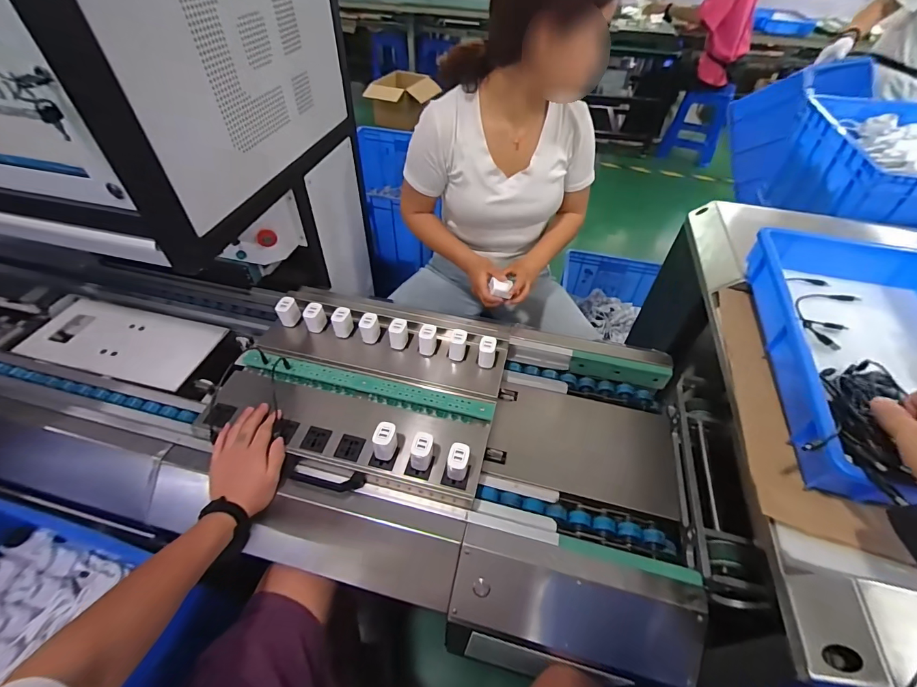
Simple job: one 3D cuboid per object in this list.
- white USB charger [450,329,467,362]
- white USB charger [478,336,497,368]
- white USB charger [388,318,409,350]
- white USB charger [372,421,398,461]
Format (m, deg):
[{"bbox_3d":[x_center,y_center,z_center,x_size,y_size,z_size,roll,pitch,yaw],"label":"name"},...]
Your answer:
[{"bbox_3d":[0.000,0.003,0.780,0.031,0.051,0.040,5,48,2],"label":"white USB charger"},{"bbox_3d":[0.055,0.017,0.776,0.031,0.060,0.030,5,48,2],"label":"white USB charger"},{"bbox_3d":[-0.120,-0.019,0.808,0.034,0.059,0.034,4,48,2],"label":"white USB charger"},{"bbox_3d":[-0.117,0.156,0.642,0.032,0.054,0.040,11,48,8],"label":"white USB charger"}]

